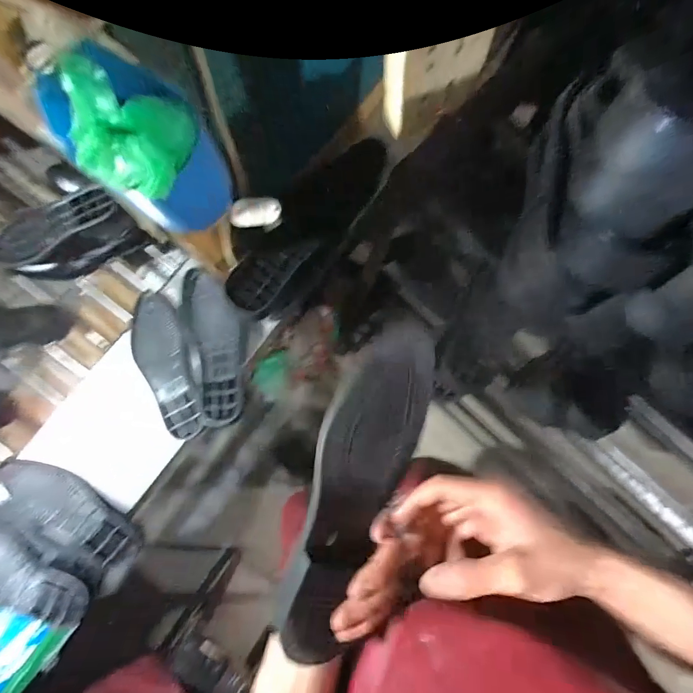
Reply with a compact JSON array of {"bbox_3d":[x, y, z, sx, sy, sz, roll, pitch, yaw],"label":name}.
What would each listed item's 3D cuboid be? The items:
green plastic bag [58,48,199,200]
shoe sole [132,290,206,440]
[{"bbox_3d":[-0.144,-0.147,0.261,0.062,0.053,0.081,12,82,-1],"label":"green plastic bag"},{"bbox_3d":[-0.344,0.033,0.736,0.105,0.029,0.285,-19,84,-5],"label":"shoe sole"}]

